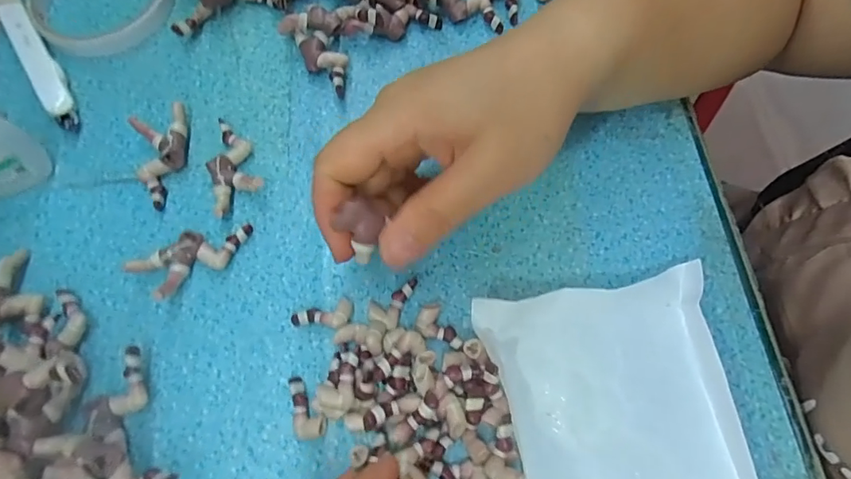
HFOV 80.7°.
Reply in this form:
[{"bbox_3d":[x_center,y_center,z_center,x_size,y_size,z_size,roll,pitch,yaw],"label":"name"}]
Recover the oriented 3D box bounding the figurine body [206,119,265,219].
[{"bbox_3d":[-0.102,-0.040,0.269,0.025,0.013,0.058,-17,69,-6],"label":"figurine body"}]

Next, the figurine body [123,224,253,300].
[{"bbox_3d":[-0.114,0.008,0.249,0.057,0.015,0.025,-35,72,-13],"label":"figurine body"}]

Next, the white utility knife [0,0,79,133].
[{"bbox_3d":[-0.236,-0.115,0.300,0.016,0.014,0.133,-34,71,-12],"label":"white utility knife"}]

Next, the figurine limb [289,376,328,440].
[{"bbox_3d":[-0.053,0.075,0.226,0.014,0.009,0.028,-12,68,-4],"label":"figurine limb"}]

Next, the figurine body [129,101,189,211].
[{"bbox_3d":[-0.141,-0.044,0.270,0.028,0.015,0.054,-12,68,-4],"label":"figurine body"}]

